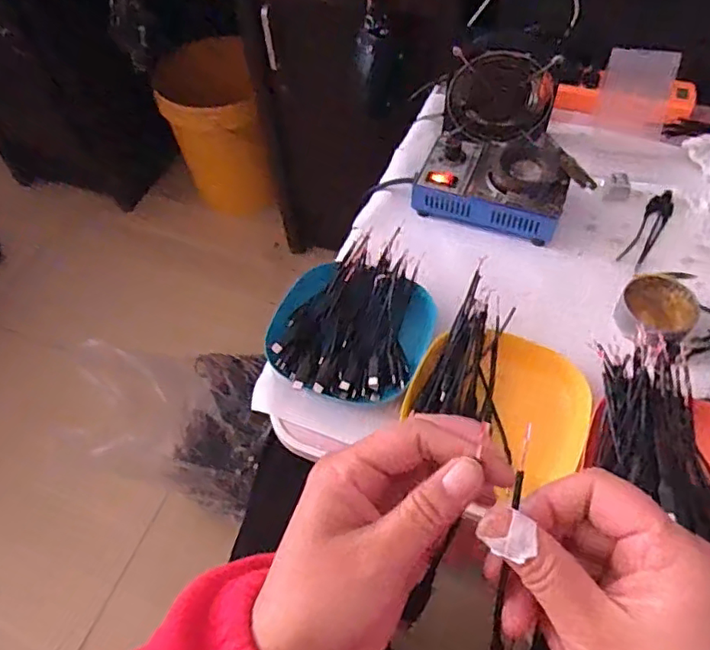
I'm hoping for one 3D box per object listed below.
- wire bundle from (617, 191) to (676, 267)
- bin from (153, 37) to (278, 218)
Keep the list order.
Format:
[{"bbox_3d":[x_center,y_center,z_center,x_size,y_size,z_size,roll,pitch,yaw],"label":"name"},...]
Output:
[{"bbox_3d":[0.305,-0.101,0.606,0.025,0.009,0.114,30,63,22],"label":"wire bundle"},{"bbox_3d":[-0.315,-0.453,1.370,0.202,0.341,0.233,-13,56,-5],"label":"bin"}]

